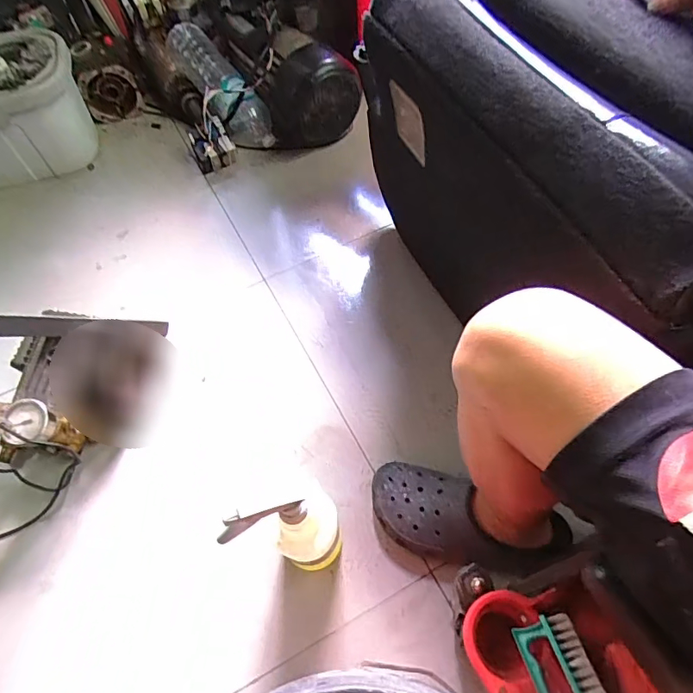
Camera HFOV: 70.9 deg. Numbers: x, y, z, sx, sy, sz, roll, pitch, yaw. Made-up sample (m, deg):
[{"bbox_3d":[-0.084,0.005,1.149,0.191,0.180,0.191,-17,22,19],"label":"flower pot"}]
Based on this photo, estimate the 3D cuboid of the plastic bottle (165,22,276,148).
[{"bbox_3d":[-0.290,-0.604,1.113,0.108,0.104,0.335,-34,84,-14],"label":"plastic bottle"}]

